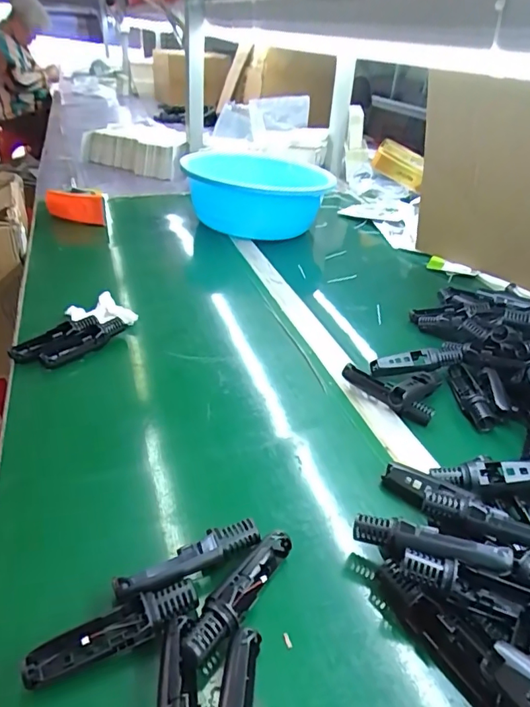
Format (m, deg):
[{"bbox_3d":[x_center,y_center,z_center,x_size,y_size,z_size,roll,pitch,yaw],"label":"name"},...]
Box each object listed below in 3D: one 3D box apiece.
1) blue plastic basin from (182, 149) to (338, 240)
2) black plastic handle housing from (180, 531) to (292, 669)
[{"bbox_3d":[-0.032,-0.364,1.135,0.304,0.128,0.294,-1,34,-10],"label":"blue plastic basin"},{"bbox_3d":[-0.020,0.188,0.385,0.026,0.034,0.121,20,37,23],"label":"black plastic handle housing"}]

